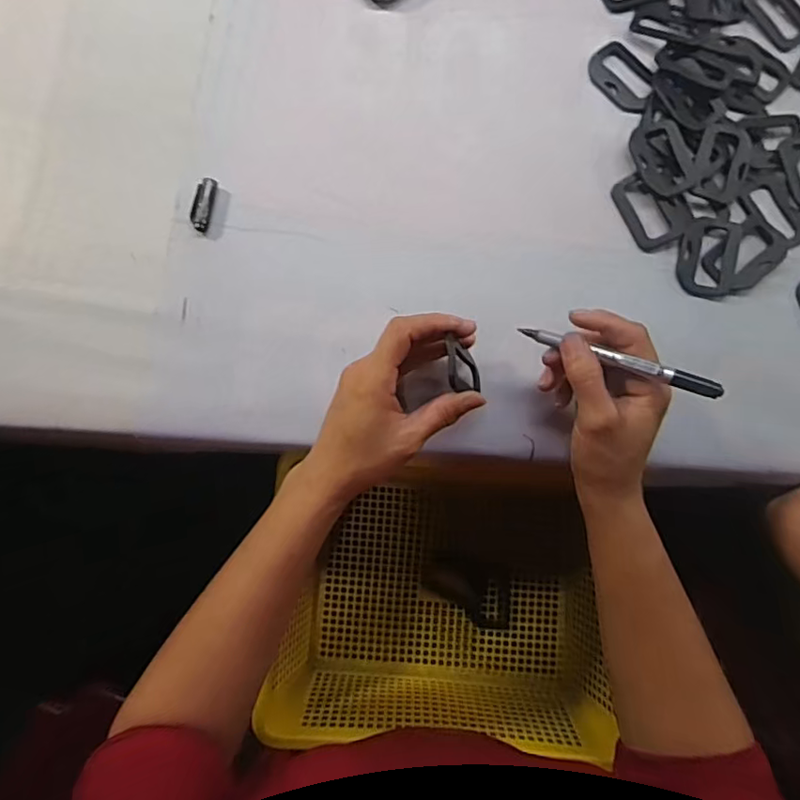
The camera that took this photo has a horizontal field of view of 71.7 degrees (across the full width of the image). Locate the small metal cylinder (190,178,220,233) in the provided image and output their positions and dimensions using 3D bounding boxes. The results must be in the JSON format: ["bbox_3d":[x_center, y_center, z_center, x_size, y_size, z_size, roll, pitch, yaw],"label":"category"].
[{"bbox_3d":[-0.150,-0.149,0.420,0.016,0.007,0.041,12,82,0],"label":"small metal cylinder"}]

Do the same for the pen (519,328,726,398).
[{"bbox_3d":[0.132,-0.025,0.342,0.123,0.008,0.009,22,82,28],"label":"pen"}]

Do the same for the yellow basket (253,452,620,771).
[{"bbox_3d":[0.030,0.176,0.509,0.273,0.101,0.214,1,81,-1],"label":"yellow basket"}]

